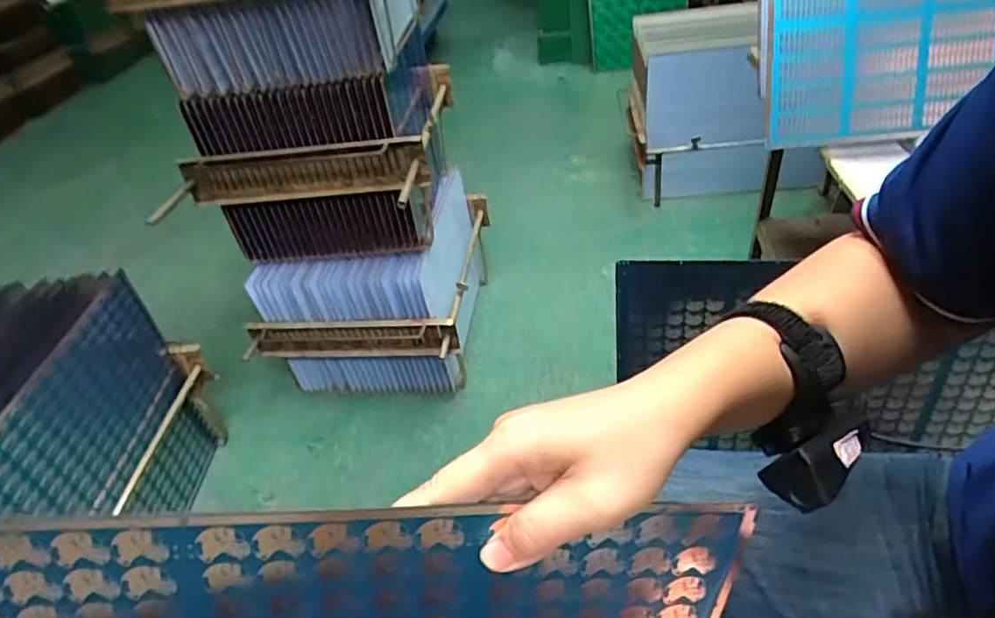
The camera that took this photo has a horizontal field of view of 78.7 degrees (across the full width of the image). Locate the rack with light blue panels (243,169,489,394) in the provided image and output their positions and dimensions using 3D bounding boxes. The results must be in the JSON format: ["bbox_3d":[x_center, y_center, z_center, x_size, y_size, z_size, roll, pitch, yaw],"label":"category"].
[{"bbox_3d":[-0.242,-0.056,1.340,0.387,0.332,0.477,0,41,10],"label":"rack with light blue panels"}]

